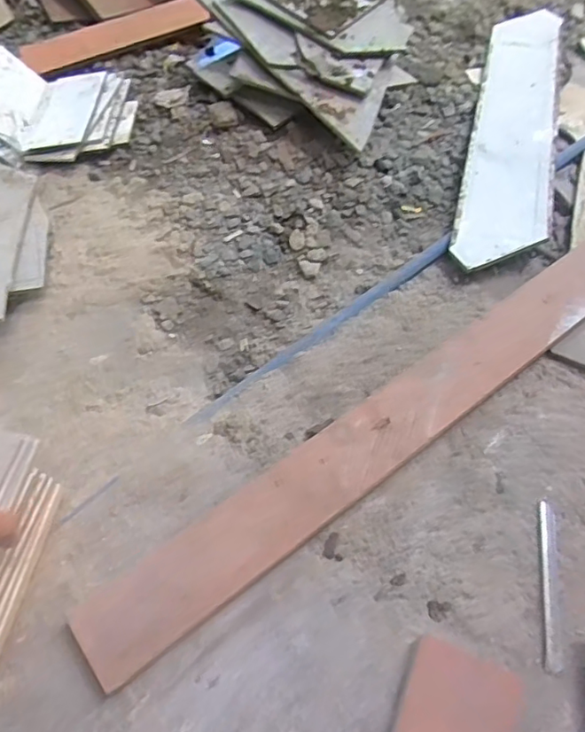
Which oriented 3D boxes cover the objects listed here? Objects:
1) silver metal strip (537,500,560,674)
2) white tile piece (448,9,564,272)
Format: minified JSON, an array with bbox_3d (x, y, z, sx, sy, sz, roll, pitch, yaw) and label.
[{"bbox_3d":[0.275,0.230,0.618,0.017,0.006,0.175,10,58,4],"label":"silver metal strip"},{"bbox_3d":[0.397,-0.435,1.024,0.136,0.017,0.743,9,57,17],"label":"white tile piece"}]

